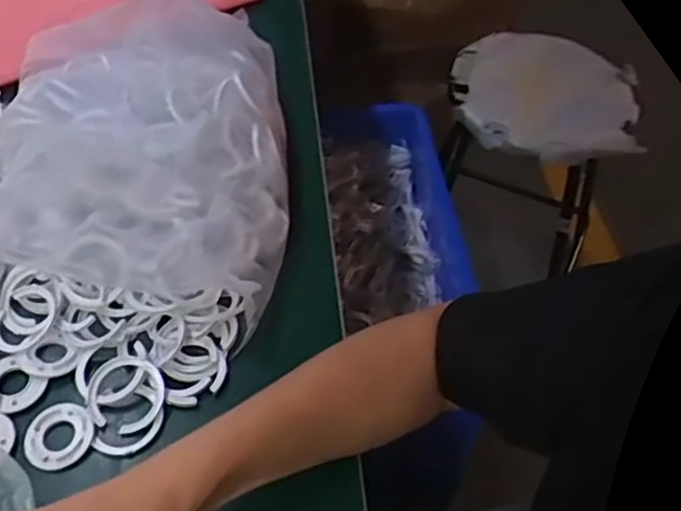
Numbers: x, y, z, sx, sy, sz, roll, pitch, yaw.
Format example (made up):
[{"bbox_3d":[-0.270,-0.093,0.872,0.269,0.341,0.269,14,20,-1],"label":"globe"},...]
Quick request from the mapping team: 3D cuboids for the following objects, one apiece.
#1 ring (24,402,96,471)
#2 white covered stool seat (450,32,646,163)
[{"bbox_3d":[-0.190,0.121,0.466,0.044,0.004,0.045,1,51,-1],"label":"ring"},{"bbox_3d":[0.316,-0.251,1.079,0.263,0.075,0.223,9,51,5],"label":"white covered stool seat"}]

